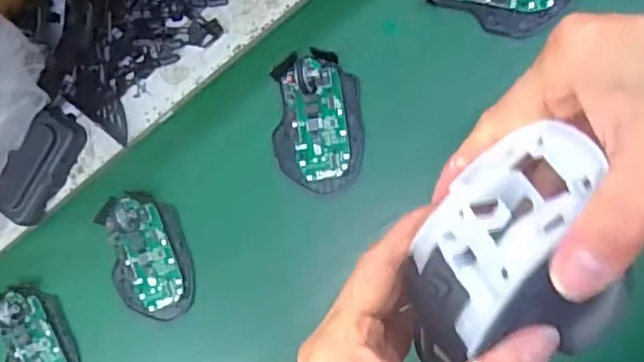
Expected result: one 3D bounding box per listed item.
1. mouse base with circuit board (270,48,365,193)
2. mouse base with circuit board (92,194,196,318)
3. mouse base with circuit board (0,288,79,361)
[{"bbox_3d":[-0.005,-0.049,0.529,0.073,0.021,0.112,-6,92,12],"label":"mouse base with circuit board"},{"bbox_3d":[-0.155,0.066,0.562,0.073,0.022,0.114,-17,89,12],"label":"mouse base with circuit board"},{"bbox_3d":[-0.262,0.152,0.586,0.067,0.019,0.110,-15,90,12],"label":"mouse base with circuit board"}]

